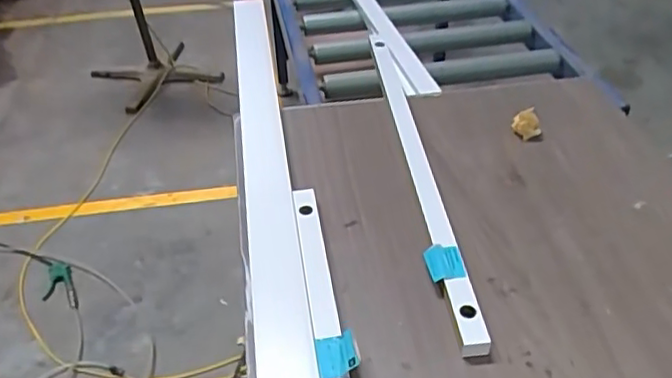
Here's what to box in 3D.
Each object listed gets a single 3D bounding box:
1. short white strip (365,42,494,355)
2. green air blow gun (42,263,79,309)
[{"bbox_3d":[0.089,-0.039,0.724,0.032,0.026,0.537,-4,40,-3],"label":"short white strip"},{"bbox_3d":[-0.793,0.281,1.774,0.084,0.030,0.176,-18,43,-18],"label":"green air blow gun"}]

